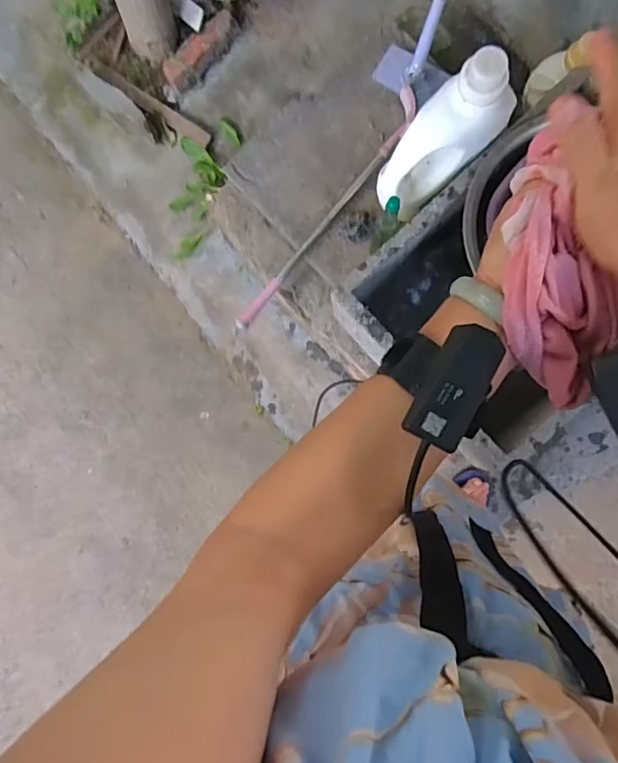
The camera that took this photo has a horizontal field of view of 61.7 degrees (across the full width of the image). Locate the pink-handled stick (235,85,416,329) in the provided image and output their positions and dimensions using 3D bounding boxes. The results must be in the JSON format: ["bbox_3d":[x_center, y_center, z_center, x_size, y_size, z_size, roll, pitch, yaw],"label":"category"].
[{"bbox_3d":[0.043,-0.362,1.111,0.060,0.047,0.613,37,91,6],"label":"pink-handled stick"}]

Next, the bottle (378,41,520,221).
[{"bbox_3d":[0.218,-0.396,0.872,0.091,0.322,0.102,-36,85,-28],"label":"bottle"}]

